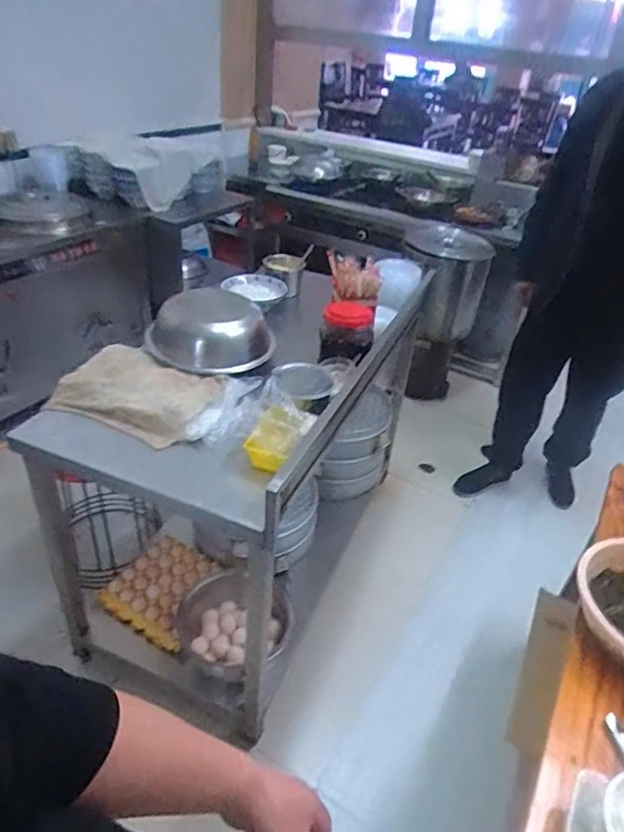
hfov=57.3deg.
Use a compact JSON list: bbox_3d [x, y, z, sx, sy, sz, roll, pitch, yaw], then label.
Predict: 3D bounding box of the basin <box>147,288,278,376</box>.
[{"bbox_3d":[-0.257,-0.222,1.445,0.308,0.136,0.268,-4,36,-13],"label":"basin"}]

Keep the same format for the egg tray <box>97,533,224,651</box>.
[{"bbox_3d":[-0.414,0.498,1.648,0.306,0.072,0.291,23,38,23],"label":"egg tray"}]

